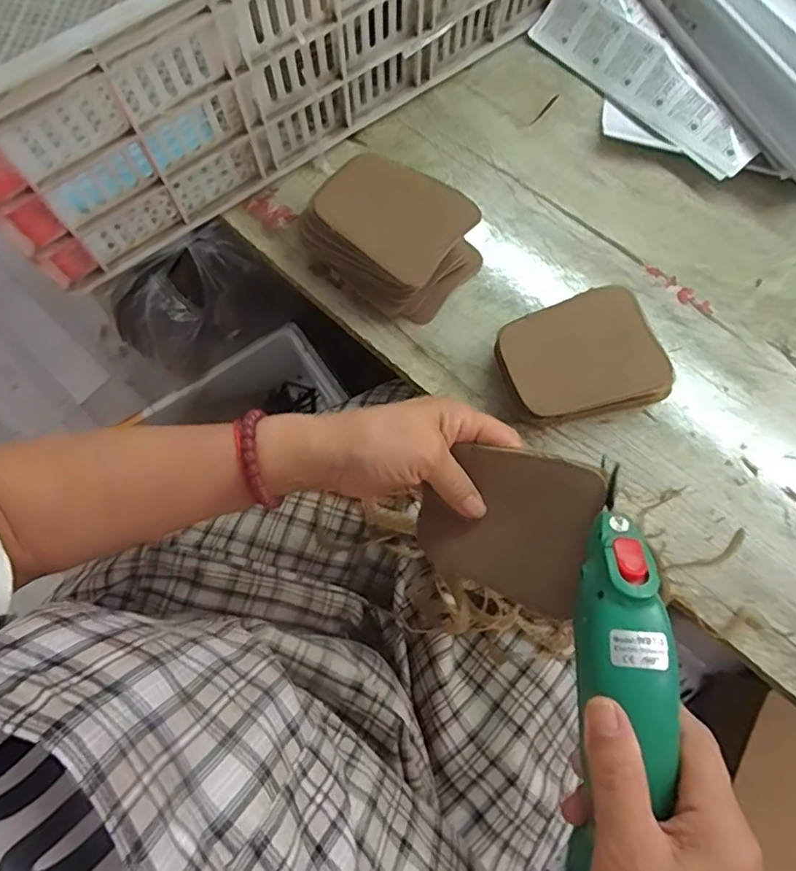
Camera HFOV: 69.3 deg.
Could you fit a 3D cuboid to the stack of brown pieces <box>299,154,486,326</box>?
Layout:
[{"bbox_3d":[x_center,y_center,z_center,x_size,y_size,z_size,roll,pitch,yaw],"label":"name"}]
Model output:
[{"bbox_3d":[-0.007,-0.162,0.470,0.123,0.070,0.095,39,76,12],"label":"stack of brown pieces"}]

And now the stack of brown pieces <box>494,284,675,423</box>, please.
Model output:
[{"bbox_3d":[0.140,-0.057,0.451,0.114,0.043,0.092,-18,73,-6],"label":"stack of brown pieces"}]

